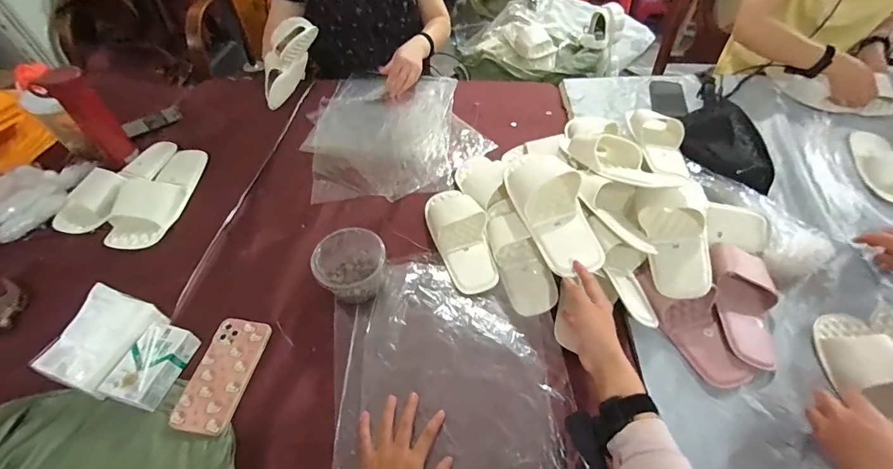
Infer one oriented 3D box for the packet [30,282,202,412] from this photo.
[{"bbox_3d":[-0.463,0.164,0.569,0.135,0.097,0.127,14,52,12],"label":"packet"}]

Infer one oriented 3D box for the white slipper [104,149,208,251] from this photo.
[{"bbox_3d":[-0.582,-0.089,0.796,0.096,0.061,0.260,0,51,1],"label":"white slipper"}]

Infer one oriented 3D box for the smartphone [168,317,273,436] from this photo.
[{"bbox_3d":[-0.331,0.205,0.585,0.084,0.011,0.163,7,51,7],"label":"smartphone"}]

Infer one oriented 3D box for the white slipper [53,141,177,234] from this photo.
[{"bbox_3d":[-0.688,-0.116,0.824,0.109,0.055,0.266,11,52,10],"label":"white slipper"}]

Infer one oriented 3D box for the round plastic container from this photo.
[{"bbox_3d":[-0.157,0.051,0.661,0.114,0.080,0.096,-7,51,-5],"label":"round plastic container"}]

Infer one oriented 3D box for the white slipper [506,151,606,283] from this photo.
[{"bbox_3d":[0.178,-0.046,0.656,0.099,0.069,0.241,-14,63,-11],"label":"white slipper"}]

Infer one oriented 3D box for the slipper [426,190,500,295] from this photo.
[{"bbox_3d":[0.028,-0.003,0.726,0.096,0.047,0.234,-15,52,-11],"label":"slipper"}]

